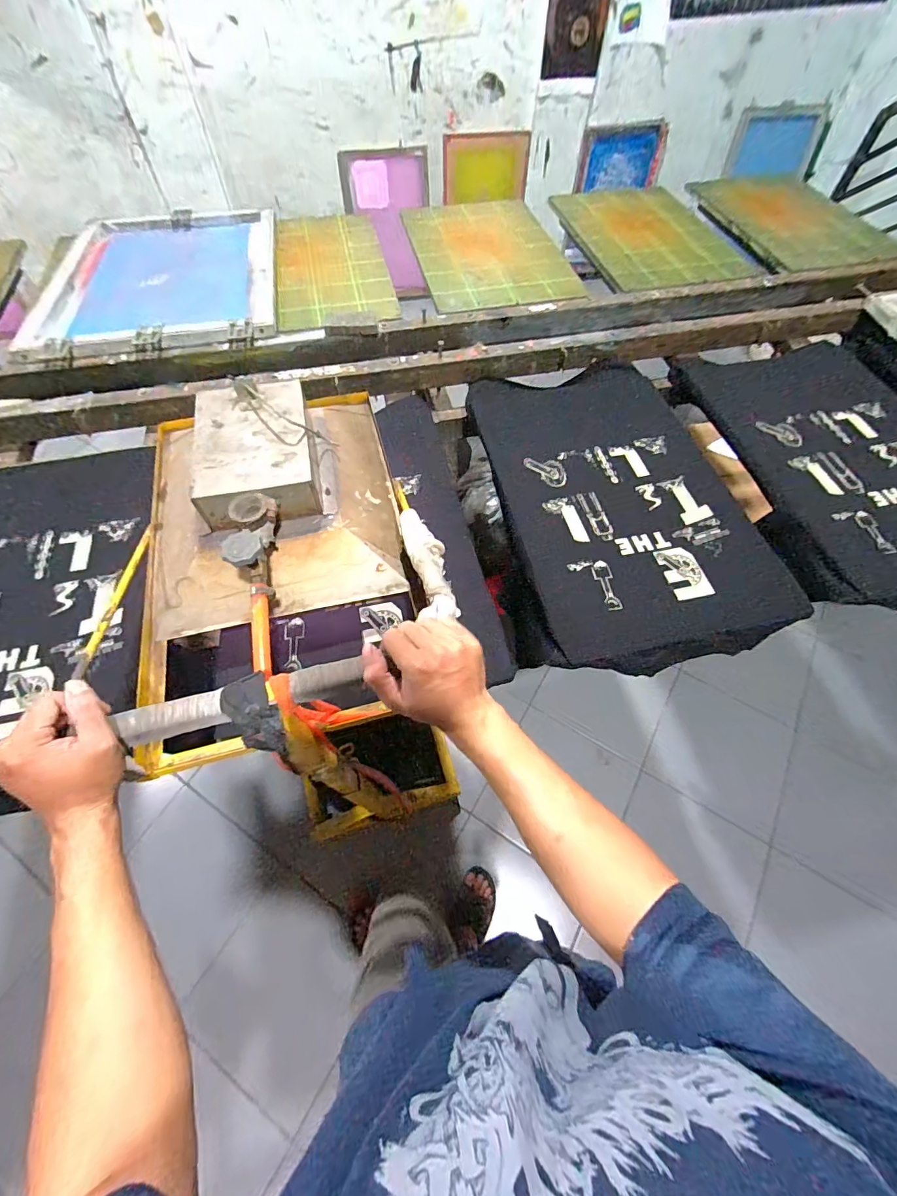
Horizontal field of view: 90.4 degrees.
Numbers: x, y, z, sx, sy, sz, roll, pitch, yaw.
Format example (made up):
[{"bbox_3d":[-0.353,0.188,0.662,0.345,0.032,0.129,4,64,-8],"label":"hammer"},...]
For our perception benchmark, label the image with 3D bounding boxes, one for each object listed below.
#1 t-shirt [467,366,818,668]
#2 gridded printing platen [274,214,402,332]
[{"bbox_3d":[0.292,-0.193,0.828,0.432,0.062,0.682,-8,61,-5],"label":"t-shirt"},{"bbox_3d":[-0.321,-0.924,1.225,0.293,0.020,0.602,-10,61,-6],"label":"gridded printing platen"}]

